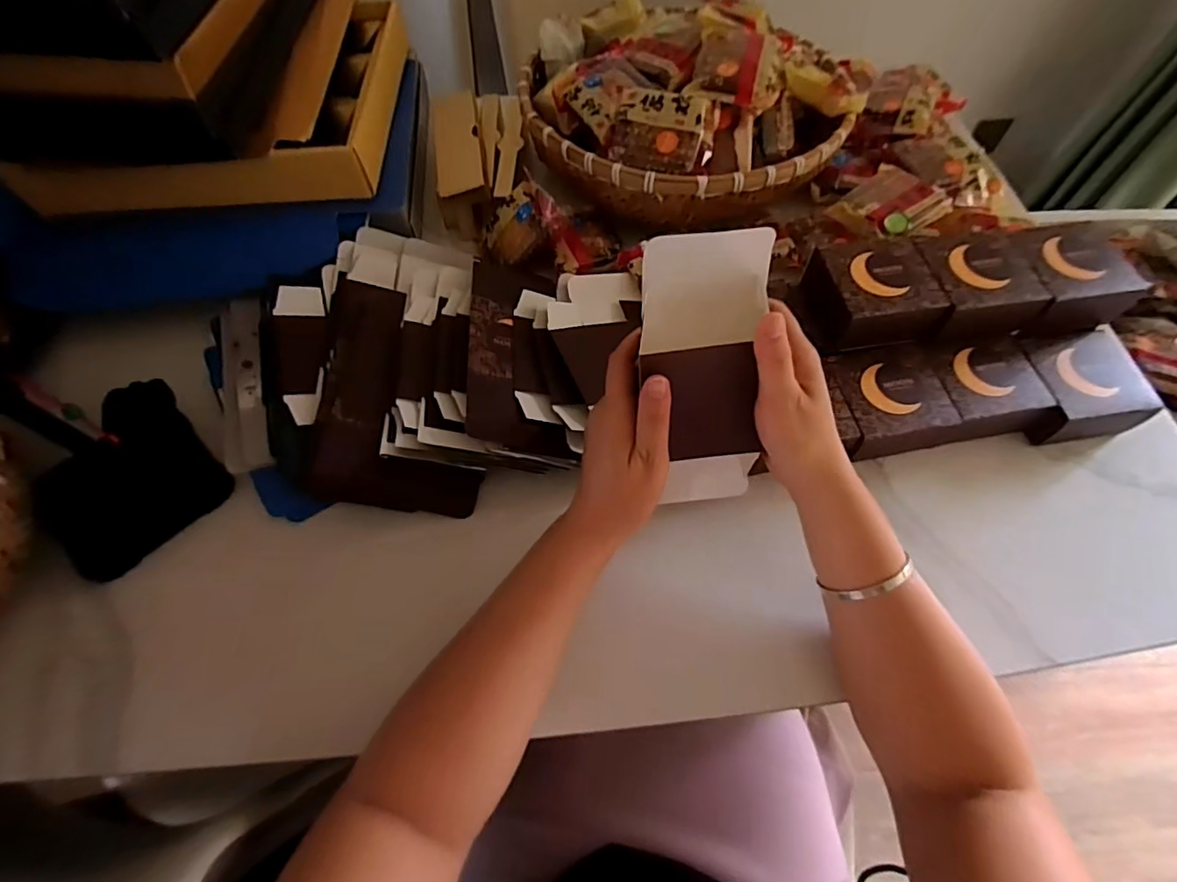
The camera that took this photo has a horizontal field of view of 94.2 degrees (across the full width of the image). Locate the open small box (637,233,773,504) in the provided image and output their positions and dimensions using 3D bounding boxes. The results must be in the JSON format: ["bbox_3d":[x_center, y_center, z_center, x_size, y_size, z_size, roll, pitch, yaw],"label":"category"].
[{"bbox_3d":[0.085,-0.034,0.378,0.092,0.200,0.050,-15,33,-7],"label":"open small box"}]

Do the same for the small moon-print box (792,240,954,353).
[{"bbox_3d":[0.247,-0.126,0.485,0.094,0.056,0.099,-10,60,-4],"label":"small moon-print box"}]

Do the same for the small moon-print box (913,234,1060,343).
[{"bbox_3d":[0.336,-0.135,0.482,0.095,0.045,0.091,-11,60,-5],"label":"small moon-print box"}]

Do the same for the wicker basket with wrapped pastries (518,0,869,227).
[{"bbox_3d":[0.100,-0.369,0.587,0.346,0.113,0.293,21,63,13],"label":"wicker basket with wrapped pastries"}]

